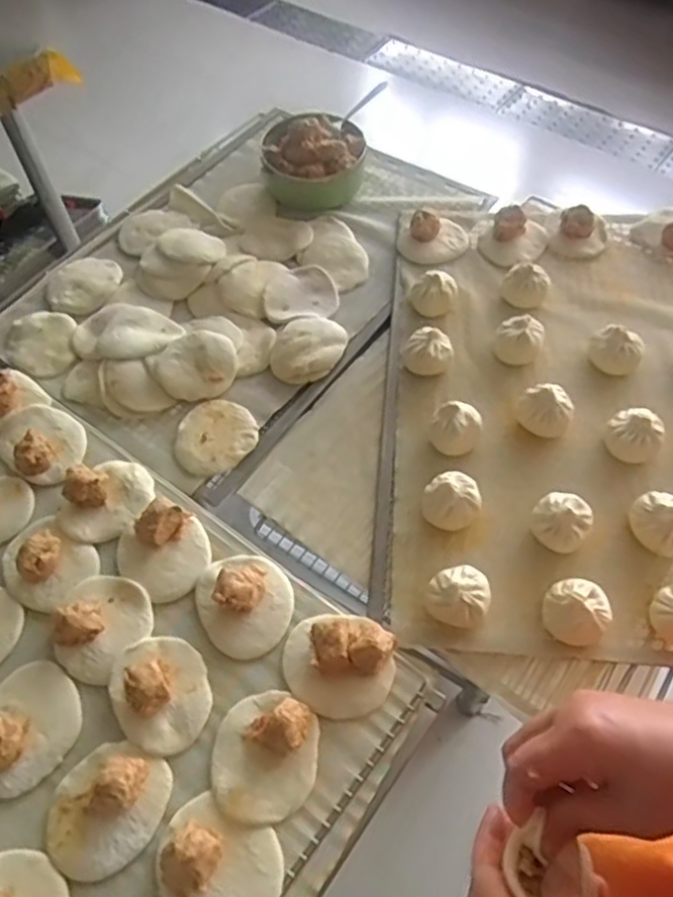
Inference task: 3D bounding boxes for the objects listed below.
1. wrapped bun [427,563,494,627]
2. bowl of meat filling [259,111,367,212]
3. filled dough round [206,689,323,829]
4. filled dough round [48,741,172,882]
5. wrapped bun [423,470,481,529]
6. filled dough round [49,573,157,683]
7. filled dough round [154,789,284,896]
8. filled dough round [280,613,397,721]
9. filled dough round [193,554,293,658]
[{"bbox_3d":[0.110,0.130,0.614,0.054,0.034,0.045,22,60,16],"label":"wrapped bun"},{"bbox_3d":[-0.033,-0.400,0.957,0.145,0.077,0.127,-9,57,-4],"label":"bowl of meat filling"},{"bbox_3d":[-0.059,0.239,0.545,0.086,0.029,0.093,-1,57,1],"label":"filled dough round"},{"bbox_3d":[-0.181,0.274,0.530,0.085,0.036,0.098,27,62,19],"label":"filled dough round"},{"bbox_3d":[0.112,0.049,0.664,0.057,0.044,0.056,-1,57,1],"label":"wrapped bun"},{"bbox_3d":[-0.214,0.150,0.612,0.083,0.027,0.089,-1,57,1],"label":"filled dough round"},{"bbox_3d":[-0.090,0.308,0.505,0.095,0.038,0.078,21,60,15],"label":"filled dough round"},{"bbox_3d":[0.001,0.176,0.583,0.098,0.031,0.088,20,59,14],"label":"filled dough round"},{"bbox_3d":[-0.084,0.131,0.615,0.084,0.034,0.097,-24,59,-13],"label":"filled dough round"}]

